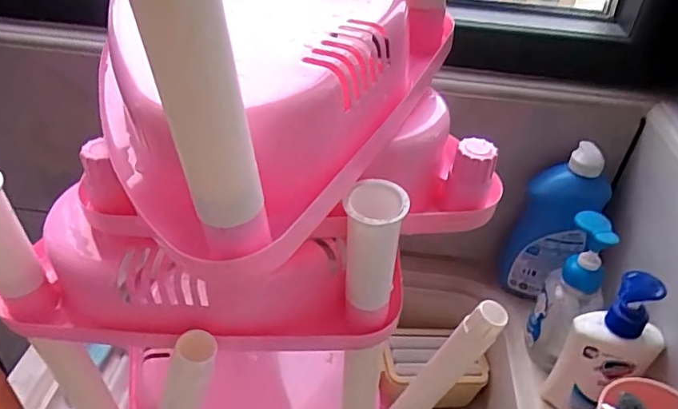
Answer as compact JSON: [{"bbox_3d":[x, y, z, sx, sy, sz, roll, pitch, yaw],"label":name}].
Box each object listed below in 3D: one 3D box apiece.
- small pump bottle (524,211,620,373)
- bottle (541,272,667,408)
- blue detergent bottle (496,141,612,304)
[{"bbox_3d":[0.238,0.094,0.555,0.054,0.165,0.067,-15,42,-25],"label":"small pump bottle"},{"bbox_3d":[0.243,0.140,0.493,0.042,0.182,0.065,-26,47,-34],"label":"bottle"},{"bbox_3d":[0.251,0.026,0.629,0.082,0.200,0.067,14,38,11],"label":"blue detergent bottle"}]

